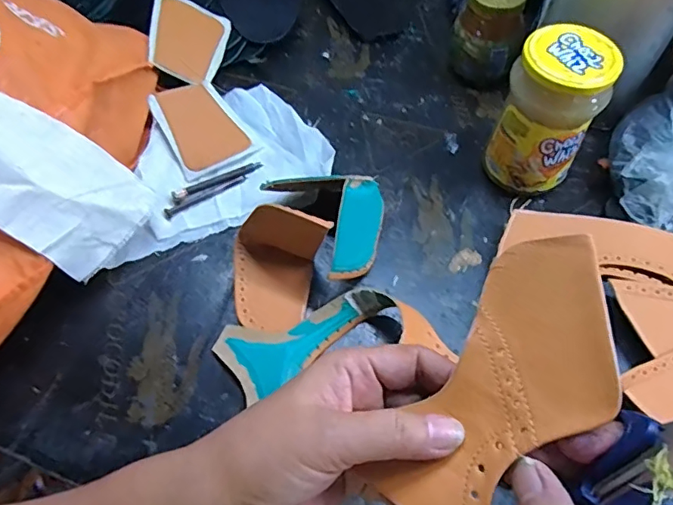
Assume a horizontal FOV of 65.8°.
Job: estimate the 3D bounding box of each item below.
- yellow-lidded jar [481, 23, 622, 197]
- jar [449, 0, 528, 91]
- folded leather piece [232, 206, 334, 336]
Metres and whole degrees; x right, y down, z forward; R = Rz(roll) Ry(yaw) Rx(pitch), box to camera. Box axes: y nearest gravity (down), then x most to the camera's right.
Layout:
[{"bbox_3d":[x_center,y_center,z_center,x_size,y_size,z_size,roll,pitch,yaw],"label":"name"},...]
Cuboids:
[{"bbox_3d":[0.178,-0.111,0.451,0.073,0.135,0.069,0,59,-1],"label":"yellow-lidded jar"},{"bbox_3d":[0.154,-0.221,0.537,0.064,0.098,0.057,14,60,8],"label":"jar"},{"bbox_3d":[-0.045,0.012,0.418,0.078,0.065,0.084,-4,59,-3],"label":"folded leather piece"}]

